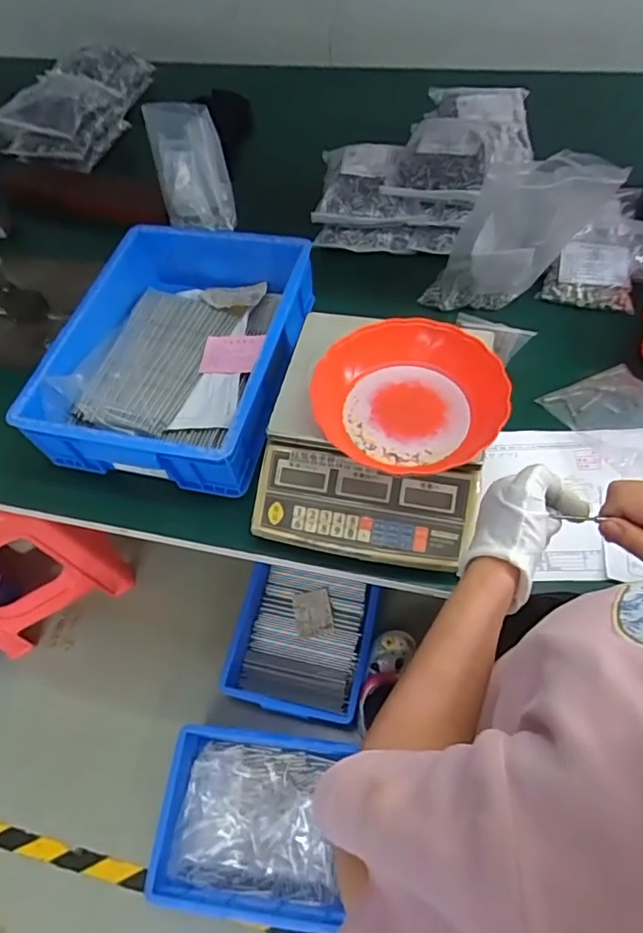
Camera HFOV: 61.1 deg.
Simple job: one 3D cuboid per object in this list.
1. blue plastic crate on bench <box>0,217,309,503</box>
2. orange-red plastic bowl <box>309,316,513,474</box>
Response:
[{"bbox_3d":[-0.207,-0.175,0.810,0.315,0.100,0.413,12,60,12],"label":"blue plastic crate on bench"},{"bbox_3d":[0.105,-0.084,0.620,0.205,0.066,0.191,-2,58,3],"label":"orange-red plastic bowl"}]

